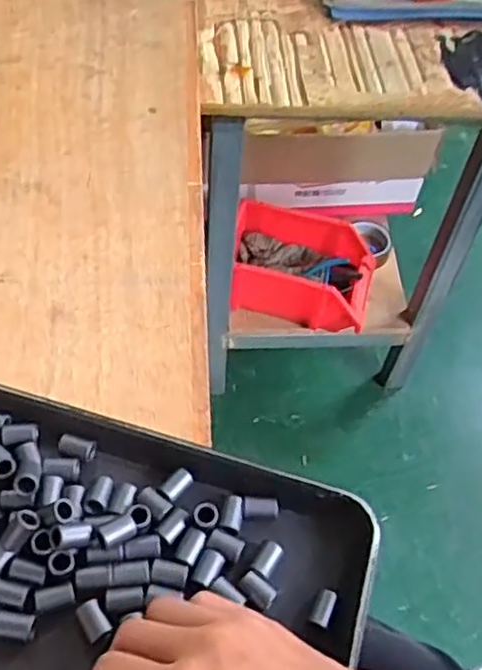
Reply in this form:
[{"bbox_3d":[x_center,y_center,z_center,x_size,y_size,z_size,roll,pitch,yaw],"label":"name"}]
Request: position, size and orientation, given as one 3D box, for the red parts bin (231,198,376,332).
[{"bbox_3d":[0.098,-0.107,1.184,0.241,0.121,0.164,16,55,7],"label":"red parts bin"}]

